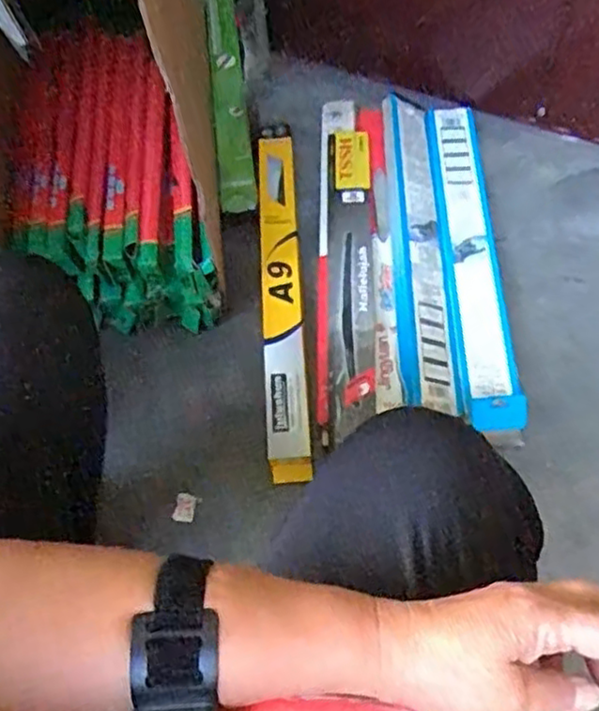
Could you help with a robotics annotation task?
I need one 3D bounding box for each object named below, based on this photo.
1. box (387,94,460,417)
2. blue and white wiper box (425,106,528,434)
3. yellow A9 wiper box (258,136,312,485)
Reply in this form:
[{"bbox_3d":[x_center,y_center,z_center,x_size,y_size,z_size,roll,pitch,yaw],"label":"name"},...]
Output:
[{"bbox_3d":[0.160,-0.169,0.950,0.063,0.042,0.500,-1,61,3],"label":"box"},{"bbox_3d":[0.231,-0.151,0.947,0.078,0.038,0.526,-1,61,3],"label":"blue and white wiper box"},{"bbox_3d":[-0.025,-0.094,0.935,0.050,0.025,0.518,-4,61,1],"label":"yellow A9 wiper box"}]

